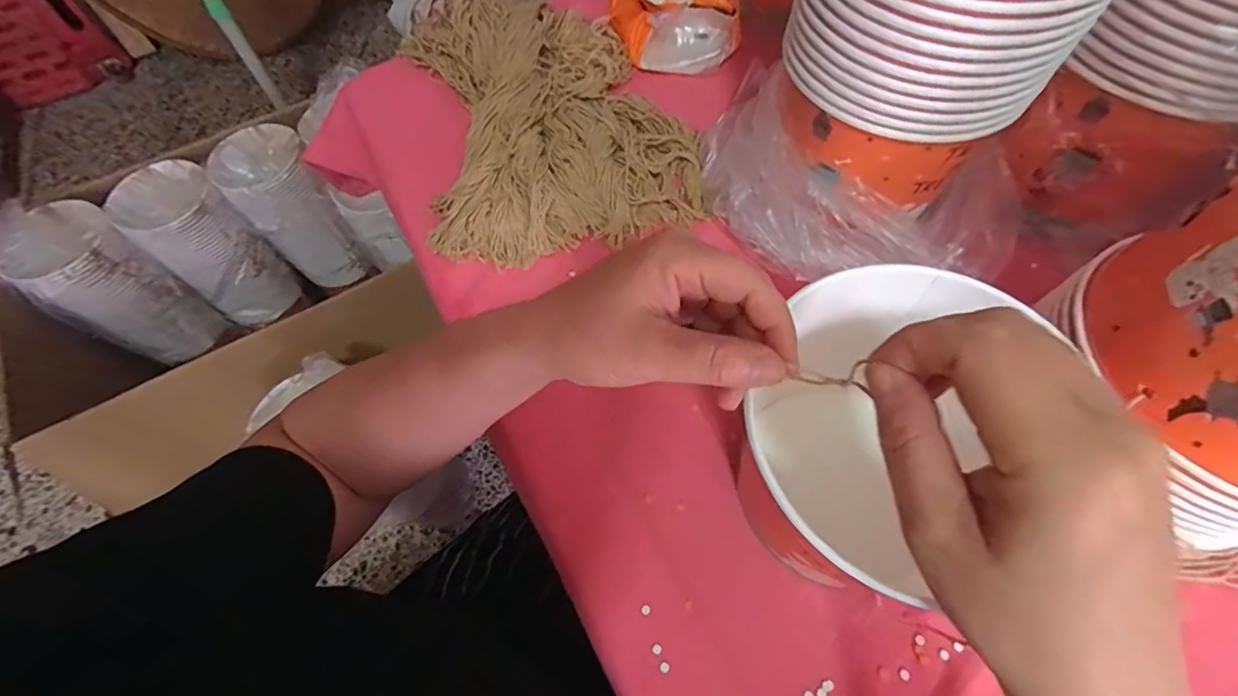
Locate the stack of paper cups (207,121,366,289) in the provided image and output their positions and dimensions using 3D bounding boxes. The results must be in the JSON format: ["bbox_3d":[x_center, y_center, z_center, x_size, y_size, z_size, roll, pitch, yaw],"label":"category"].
[{"bbox_3d":[-0.659,-0.283,1.092,0.158,0.308,0.167,-36,67,-16],"label":"stack of paper cups"}]

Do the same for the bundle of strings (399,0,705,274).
[{"bbox_3d":[-0.068,-0.233,0.495,0.235,0.050,0.330,-13,65,-3],"label":"bundle of strings"}]

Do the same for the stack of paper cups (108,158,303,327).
[{"bbox_3d":[-0.802,-0.197,1.055,0.164,0.314,0.151,-41,68,-18],"label":"stack of paper cups"}]

